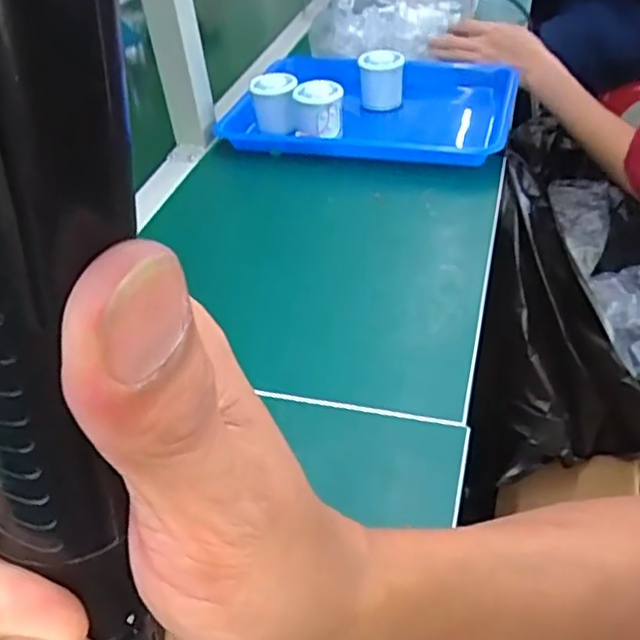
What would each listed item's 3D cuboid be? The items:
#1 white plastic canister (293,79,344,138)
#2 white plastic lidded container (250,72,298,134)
[{"bbox_3d":[0.000,-0.239,0.778,0.049,0.066,0.048,-13,41,-9],"label":"white plastic canister"},{"bbox_3d":[-0.053,-0.255,0.805,0.055,0.059,0.051,-7,41,-2],"label":"white plastic lidded container"}]

